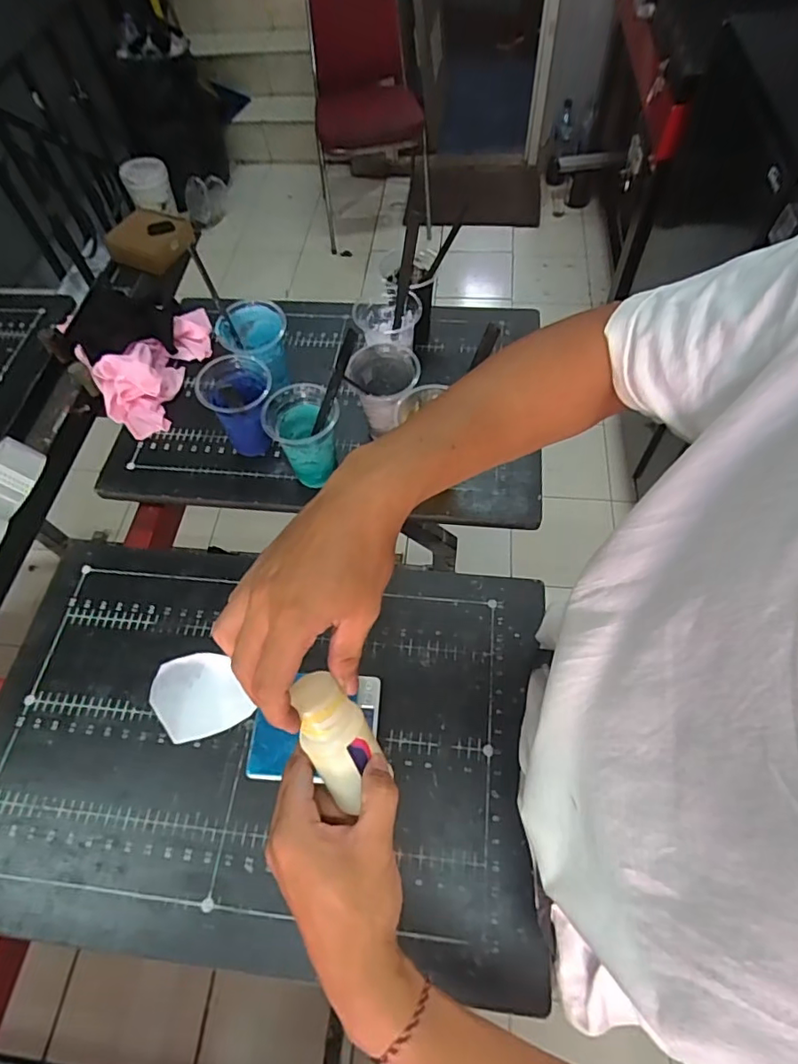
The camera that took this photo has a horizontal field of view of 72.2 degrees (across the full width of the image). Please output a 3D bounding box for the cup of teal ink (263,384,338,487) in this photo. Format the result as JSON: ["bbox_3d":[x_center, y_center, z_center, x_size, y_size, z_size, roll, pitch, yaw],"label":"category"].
[{"bbox_3d":[-0.116,-0.123,0.679,0.084,0.111,0.085,-1,60,3],"label":"cup of teal ink"}]

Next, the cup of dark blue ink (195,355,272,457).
[{"bbox_3d":[-0.199,-0.154,0.706,0.082,0.117,0.095,-15,61,-5],"label":"cup of dark blue ink"}]

